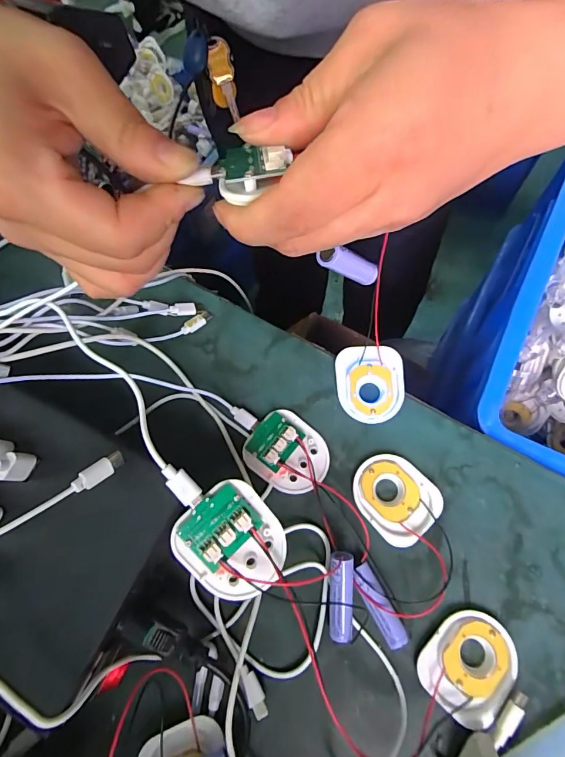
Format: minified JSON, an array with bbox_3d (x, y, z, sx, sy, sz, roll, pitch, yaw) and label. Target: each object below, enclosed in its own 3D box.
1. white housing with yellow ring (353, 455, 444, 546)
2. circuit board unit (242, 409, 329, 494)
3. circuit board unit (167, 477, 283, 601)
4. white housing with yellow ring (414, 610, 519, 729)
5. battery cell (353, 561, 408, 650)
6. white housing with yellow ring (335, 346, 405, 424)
[{"bbox_3d":[0.076,0.081,0.280,0.056,0.008,0.050,43,81,15],"label":"white housing with yellow ring"},{"bbox_3d":[0.004,0.052,0.287,0.058,0.014,0.049,35,79,14],"label":"circuit board unit"},{"bbox_3d":[-0.025,0.085,0.210,0.048,0.012,0.056,-42,100,-17],"label":"circuit board unit"},{"bbox_3d":[0.113,0.172,0.247,0.048,0.008,0.057,36,79,14],"label":"white housing with yellow ring"},{"bbox_3d":[0.059,0.141,0.256,0.013,0.012,0.050,-29,73,-4],"label":"battery cell"},{"bbox_3d":[0.065,0.004,0.304,0.048,0.013,0.056,-3,73,4],"label":"white housing with yellow ring"}]

